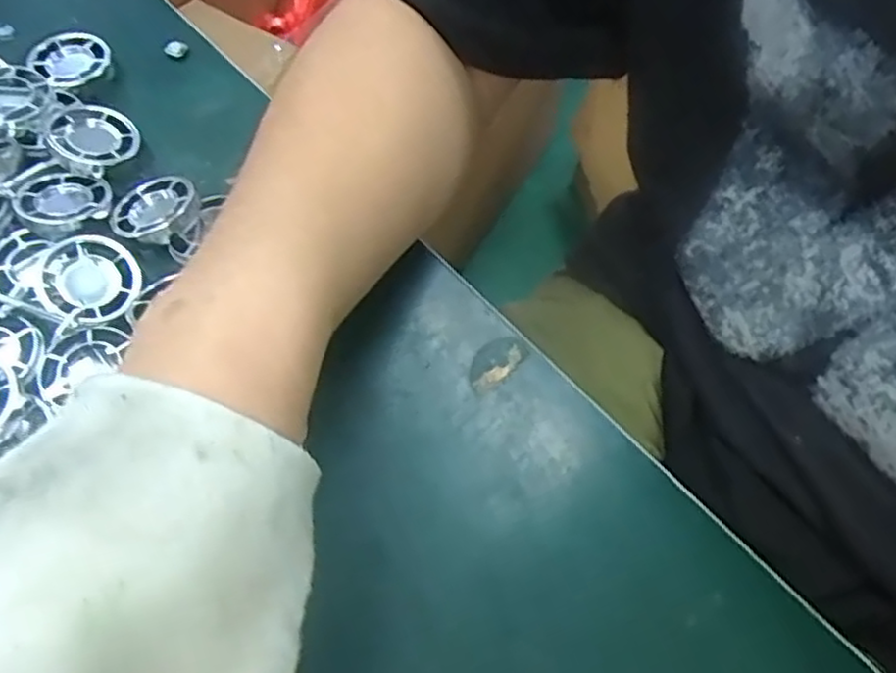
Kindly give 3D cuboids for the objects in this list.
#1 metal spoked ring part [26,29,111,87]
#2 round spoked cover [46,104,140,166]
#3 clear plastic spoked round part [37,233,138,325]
[{"bbox_3d":[-0.192,-0.143,0.375,0.038,0.008,0.038,1,62,-2],"label":"metal spoked ring part"},{"bbox_3d":[-0.167,-0.095,0.347,0.036,0.012,0.041,-27,66,-15],"label":"round spoked cover"},{"bbox_3d":[-0.150,-0.024,0.306,0.037,0.008,0.042,-30,67,-16],"label":"clear plastic spoked round part"}]

